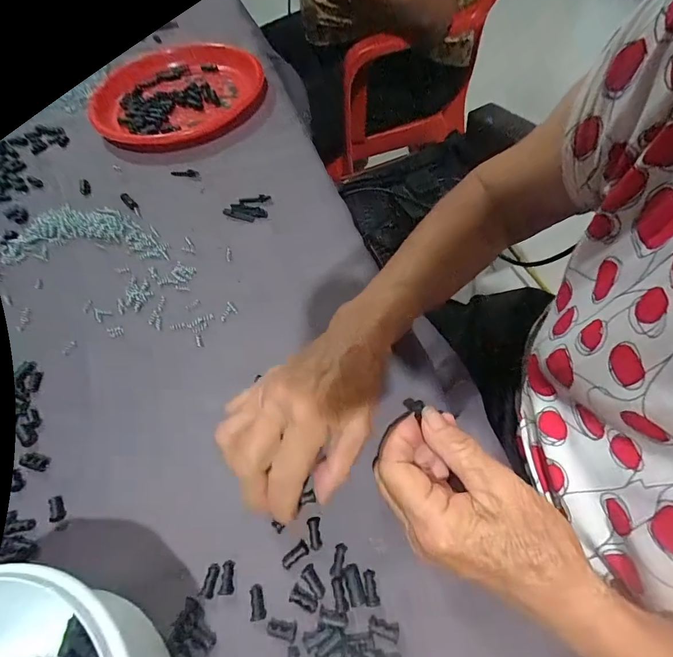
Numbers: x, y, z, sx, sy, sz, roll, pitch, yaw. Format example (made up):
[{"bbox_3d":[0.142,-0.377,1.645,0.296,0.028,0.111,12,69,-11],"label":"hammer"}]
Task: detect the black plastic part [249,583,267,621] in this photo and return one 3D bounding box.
[{"bbox_3d":[-0.047,0.161,0.237,0.008,0.004,0.018,-11,57,-2],"label":"black plastic part"}]

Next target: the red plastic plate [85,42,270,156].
[{"bbox_3d":[-0.206,-0.309,0.525,0.214,0.039,0.218,-4,58,6],"label":"red plastic plate"}]

